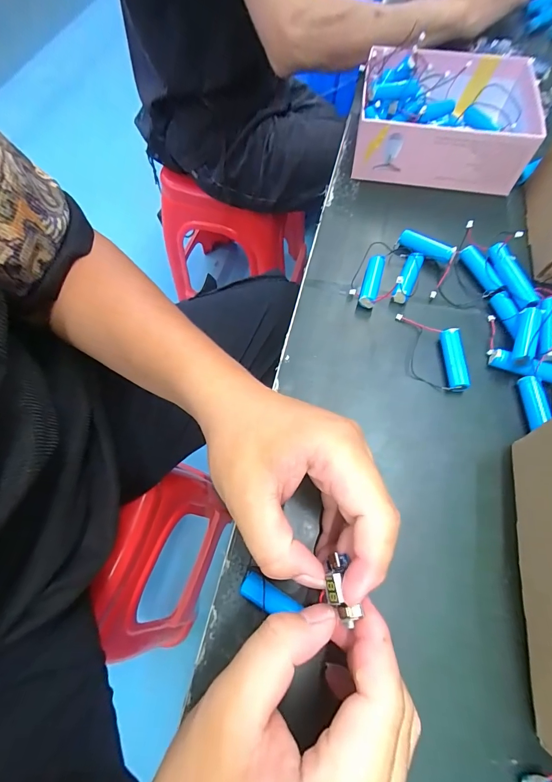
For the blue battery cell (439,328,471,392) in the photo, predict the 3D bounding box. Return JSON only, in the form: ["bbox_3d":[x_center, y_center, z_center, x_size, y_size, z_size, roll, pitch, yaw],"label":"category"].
[{"bbox_3d":[0.139,-0.024,0.278,0.016,0.016,0.049,1,65,2],"label":"blue battery cell"}]

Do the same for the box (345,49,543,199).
[{"bbox_3d":[0.171,-0.283,0.368,0.163,0.057,0.141,8,65,6],"label":"box"}]

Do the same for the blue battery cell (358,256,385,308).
[{"bbox_3d":[0.084,-0.095,0.308,0.015,0.015,0.049,15,66,9],"label":"blue battery cell"}]

